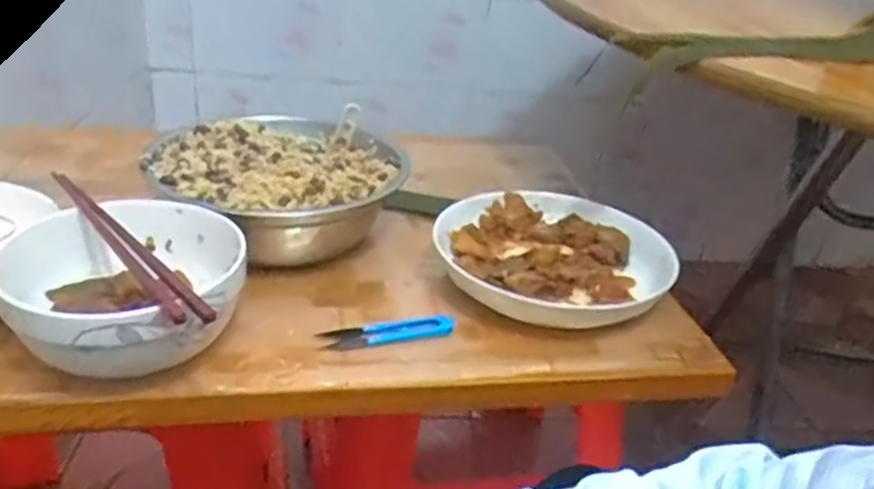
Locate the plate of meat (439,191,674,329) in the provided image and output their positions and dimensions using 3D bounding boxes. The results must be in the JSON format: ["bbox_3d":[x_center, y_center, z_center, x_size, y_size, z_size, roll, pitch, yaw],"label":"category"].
[{"bbox_3d":[0.100,0.010,0.636,0.197,0.043,0.206,5,27,-3],"label":"plate of meat"}]

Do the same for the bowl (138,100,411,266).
[{"bbox_3d":[-0.140,-0.057,0.653,0.215,0.103,0.203,5,27,-3],"label":"bowl"}]

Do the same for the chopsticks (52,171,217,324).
[{"bbox_3d":[-0.212,-0.003,0.487,0.020,0.011,0.235,-17,36,-38],"label":"chopsticks"}]

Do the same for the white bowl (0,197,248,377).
[{"bbox_3d":[-0.202,0.030,0.501,0.138,0.079,0.170,5,27,-4],"label":"white bowl"}]

